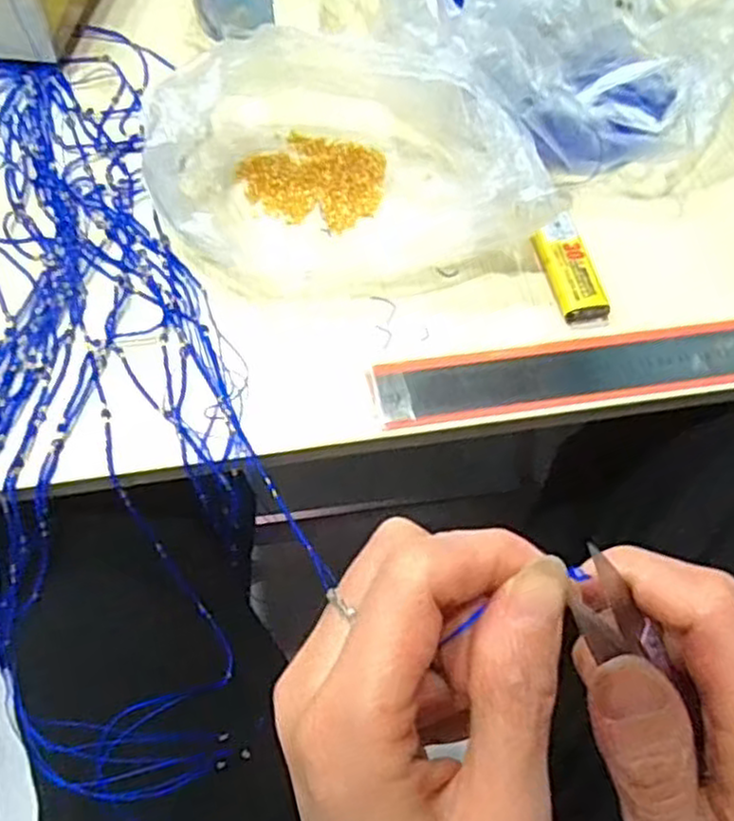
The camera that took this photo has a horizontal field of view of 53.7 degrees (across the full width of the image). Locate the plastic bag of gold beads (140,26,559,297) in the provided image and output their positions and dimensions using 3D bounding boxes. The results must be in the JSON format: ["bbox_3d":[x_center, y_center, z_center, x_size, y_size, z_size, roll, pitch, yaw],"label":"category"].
[{"bbox_3d":[-0.010,-0.129,0.366,0.179,0.066,0.128,-3,62,-4],"label":"plastic bag of gold beads"}]

